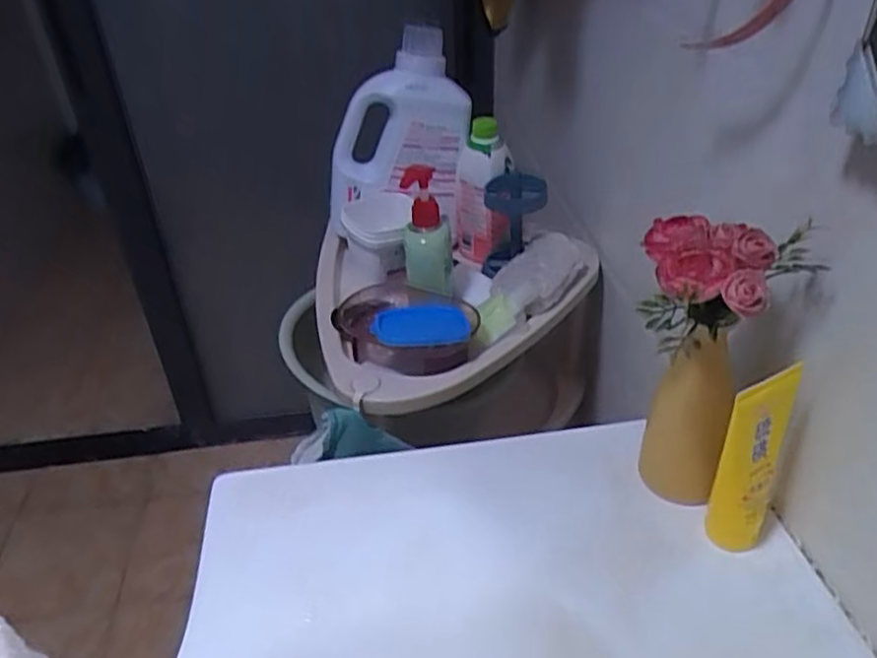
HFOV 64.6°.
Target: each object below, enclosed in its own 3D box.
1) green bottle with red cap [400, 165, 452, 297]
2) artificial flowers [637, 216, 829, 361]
[{"bbox_3d":[-0.013,-0.107,0.774,0.052,0.155,0.049,-3,36,-2],"label":"green bottle with red cap"},{"bbox_3d":[0.183,-0.030,0.450,0.107,0.069,0.070,15,39,21],"label":"artificial flowers"}]

